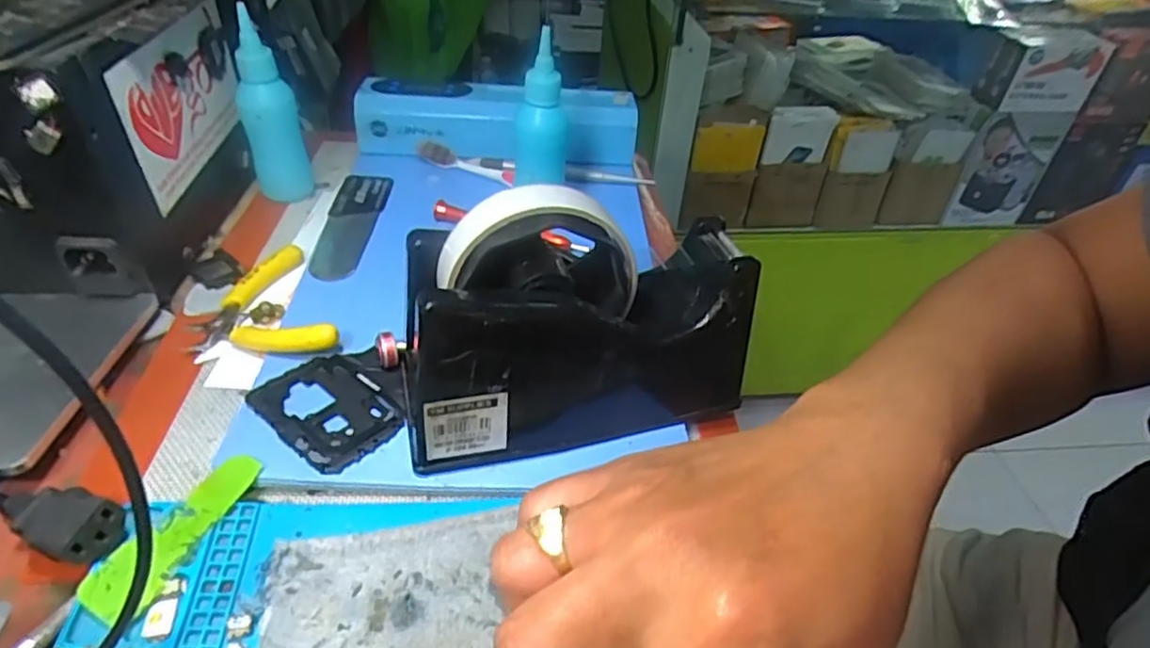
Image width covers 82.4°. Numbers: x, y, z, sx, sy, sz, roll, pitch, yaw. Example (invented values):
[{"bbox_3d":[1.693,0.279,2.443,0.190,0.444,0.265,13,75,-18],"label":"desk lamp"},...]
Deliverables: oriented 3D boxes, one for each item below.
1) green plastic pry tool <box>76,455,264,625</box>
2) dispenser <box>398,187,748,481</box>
[{"bbox_3d":[-0.152,0.079,0.253,0.022,0.008,0.071,18,42,16],"label":"green plastic pry tool"},{"bbox_3d":[0.002,-0.004,0.293,0.155,0.105,0.062,-11,42,-17],"label":"dispenser"}]

